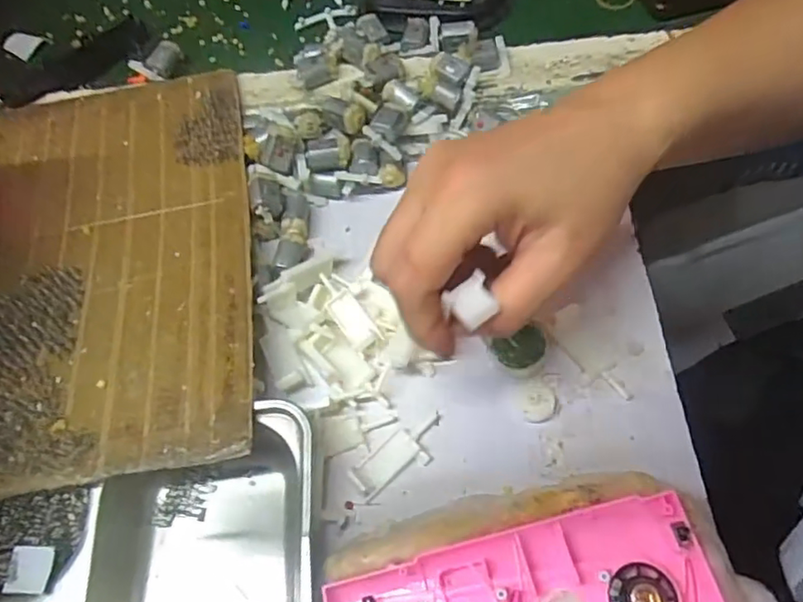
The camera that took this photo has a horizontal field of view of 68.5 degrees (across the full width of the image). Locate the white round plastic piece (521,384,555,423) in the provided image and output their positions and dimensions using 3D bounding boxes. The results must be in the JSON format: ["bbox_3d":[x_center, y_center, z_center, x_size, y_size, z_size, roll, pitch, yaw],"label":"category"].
[{"bbox_3d":[0.076,0.057,0.327,0.019,0.004,0.021,1,64,4],"label":"white round plastic piece"}]

